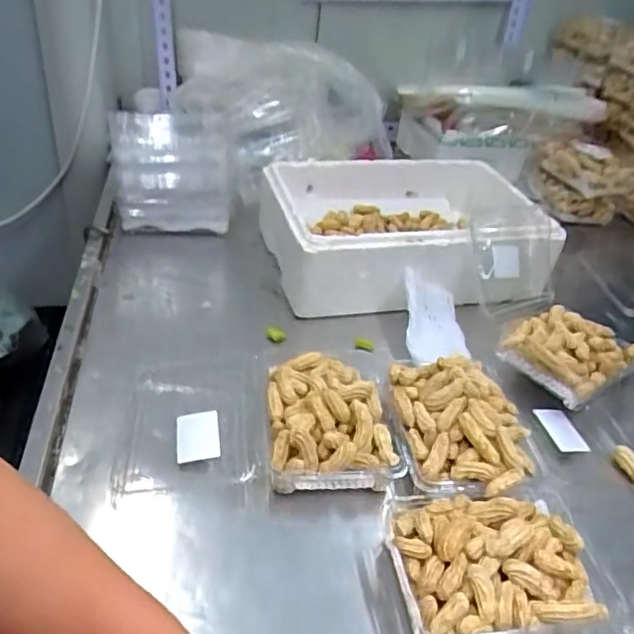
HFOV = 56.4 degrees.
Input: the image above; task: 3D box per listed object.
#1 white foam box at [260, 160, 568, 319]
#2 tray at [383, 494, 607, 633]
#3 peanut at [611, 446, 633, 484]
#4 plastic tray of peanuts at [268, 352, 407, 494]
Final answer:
[{"bbox_3d":[0.120,-0.137,0.839,0.376,0.123,0.283,0,37,-9],"label":"white foam box"},{"bbox_3d":[0.136,0.195,0.473,0.149,0.056,0.128,-3,38,-13],"label":"tray"},{"bbox_3d":[0.317,0.150,0.593,0.017,0.015,0.044,-3,38,-13],"label":"peanut"},{"bbox_3d":[0.012,0.096,0.580,0.116,0.057,0.151,2,37,-7],"label":"plastic tray of peanuts"}]

